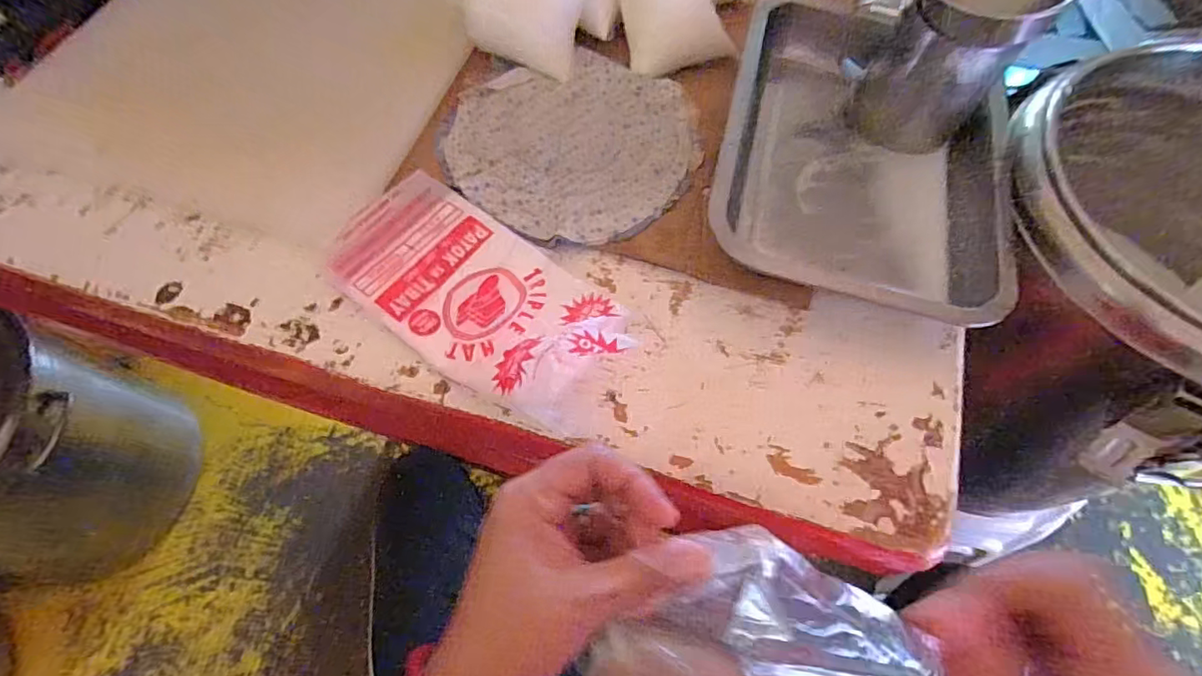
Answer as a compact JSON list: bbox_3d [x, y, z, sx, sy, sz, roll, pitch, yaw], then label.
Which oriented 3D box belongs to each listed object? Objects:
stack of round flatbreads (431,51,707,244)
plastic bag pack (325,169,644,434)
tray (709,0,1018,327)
[{"bbox_3d":[-0.022,-0.146,0.416,0.177,0.015,0.167,27,67,13],"label":"stack of round flatbreads"},{"bbox_3d":[-0.078,-0.032,0.348,0.199,0.053,0.102,33,69,15],"label":"plastic bag pack"},{"bbox_3d":[0.180,-0.128,0.386,0.182,0.057,0.227,13,65,7],"label":"tray"}]

